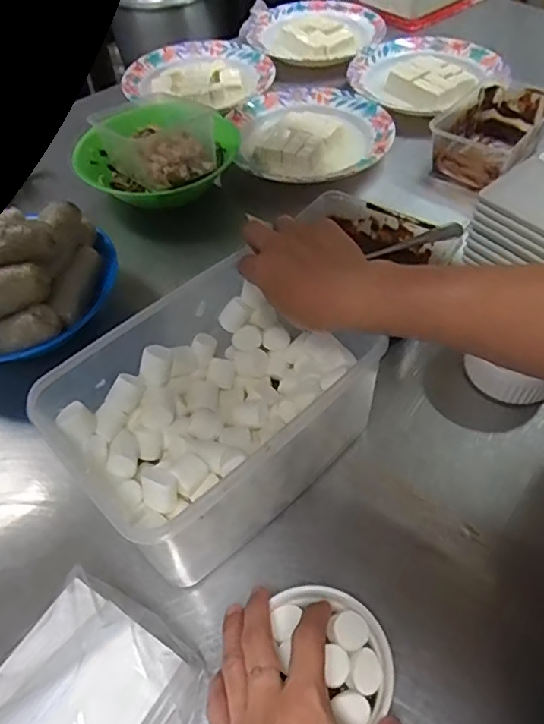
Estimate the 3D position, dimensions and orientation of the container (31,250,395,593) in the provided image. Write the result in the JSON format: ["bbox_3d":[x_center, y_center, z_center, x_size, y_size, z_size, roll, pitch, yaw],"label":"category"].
[{"bbox_3d":[-0.051,0.035,0.480,0.242,0.112,0.189,-37,57,-21],"label":"container"}]

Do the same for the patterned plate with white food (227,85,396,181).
[{"bbox_3d":[0.058,-0.334,0.804,0.218,0.021,0.248,-6,52,-1],"label":"patterned plate with white food"}]

